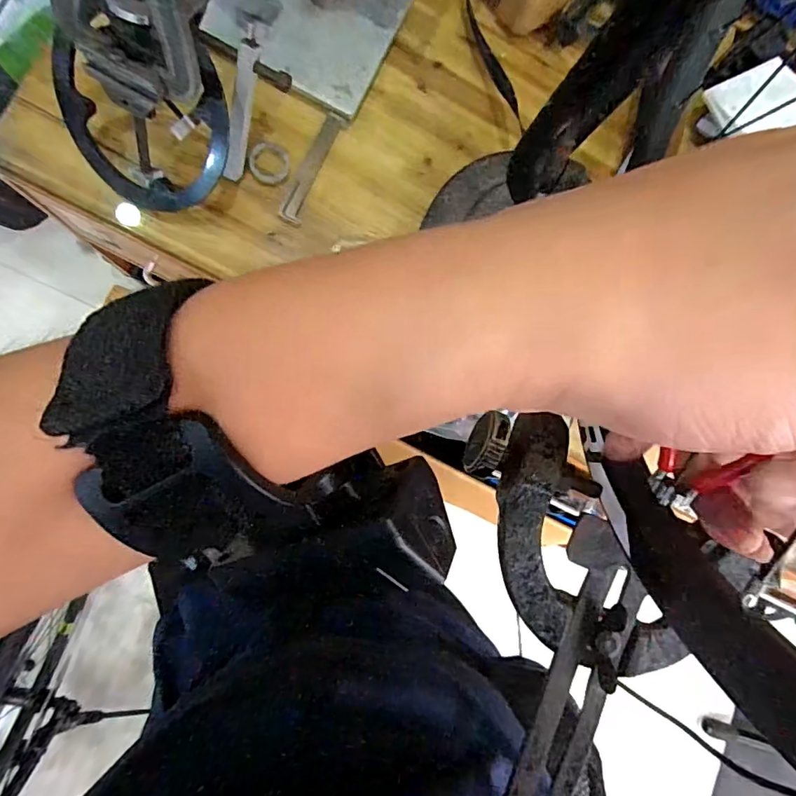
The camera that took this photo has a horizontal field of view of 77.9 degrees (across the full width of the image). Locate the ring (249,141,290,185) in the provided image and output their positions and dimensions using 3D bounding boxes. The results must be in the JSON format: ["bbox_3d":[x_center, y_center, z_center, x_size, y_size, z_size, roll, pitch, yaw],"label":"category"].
[{"bbox_3d":[-0.141,-0.257,0.540,0.042,0.005,0.045,1,87,-9],"label":"ring"}]

